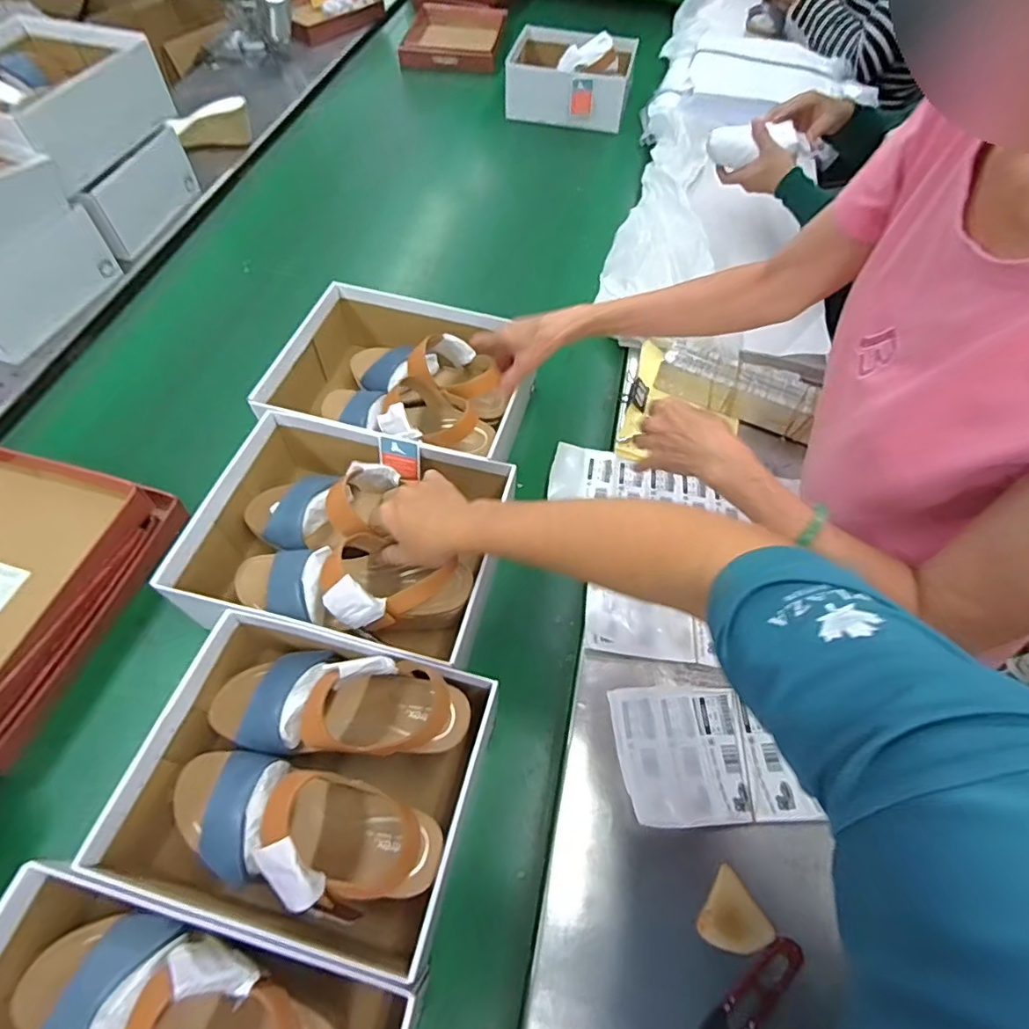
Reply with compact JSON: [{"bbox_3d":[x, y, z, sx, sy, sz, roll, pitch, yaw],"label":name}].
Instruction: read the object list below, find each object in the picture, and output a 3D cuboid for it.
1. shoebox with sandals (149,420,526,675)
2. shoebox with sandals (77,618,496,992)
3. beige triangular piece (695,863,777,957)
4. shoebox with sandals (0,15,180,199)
[{"bbox_3d":[-0.172,0.028,0.598,0.298,0.117,0.236,12,57,7],"label":"shoebox with sandals"},{"bbox_3d":[-0.172,0.225,0.474,0.267,0.110,0.219,14,57,8],"label":"shoebox with sandals"},{"bbox_3d":[0.192,0.346,0.470,0.053,0.010,0.057,30,61,17],"label":"beige triangular piece"},{"bbox_3d":[-0.730,-0.654,0.866,0.254,0.101,0.361,13,57,7],"label":"shoebox with sandals"}]

